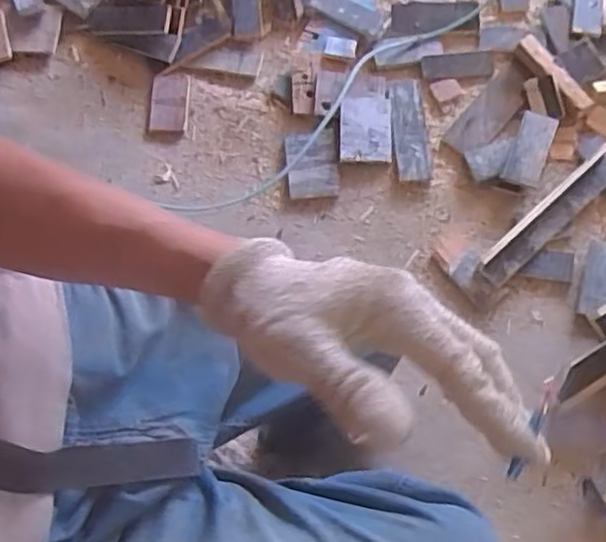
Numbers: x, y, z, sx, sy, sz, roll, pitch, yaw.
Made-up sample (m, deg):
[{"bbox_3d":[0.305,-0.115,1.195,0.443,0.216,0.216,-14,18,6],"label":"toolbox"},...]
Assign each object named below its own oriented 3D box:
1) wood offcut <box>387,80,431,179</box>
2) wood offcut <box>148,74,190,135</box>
[{"bbox_3d":[0.229,-0.303,1.452,0.074,0.017,0.247,-2,72,-1],"label":"wood offcut"},{"bbox_3d":[-0.310,-0.385,1.561,0.094,0.010,0.147,0,79,14],"label":"wood offcut"}]

